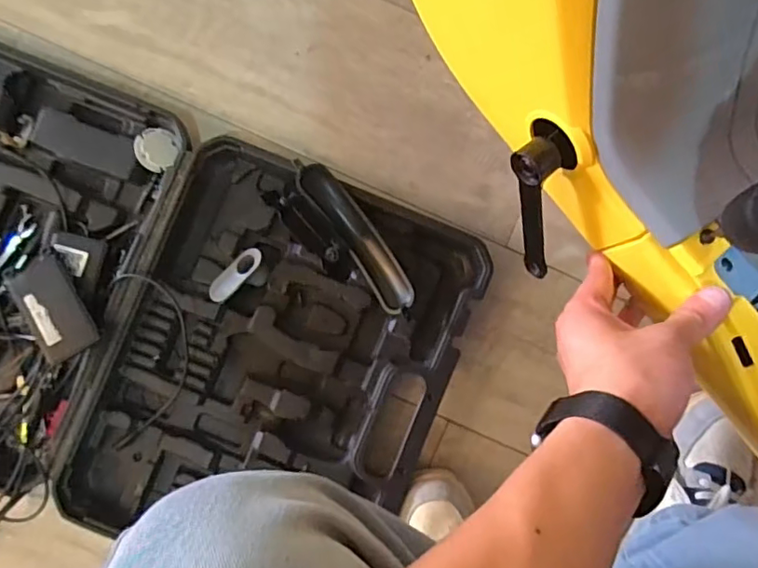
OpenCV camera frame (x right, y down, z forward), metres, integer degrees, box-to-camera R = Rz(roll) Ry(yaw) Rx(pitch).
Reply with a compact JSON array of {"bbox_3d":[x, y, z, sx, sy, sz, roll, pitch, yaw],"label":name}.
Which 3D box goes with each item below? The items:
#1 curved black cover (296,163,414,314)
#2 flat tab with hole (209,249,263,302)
[{"bbox_3d":[-0.022,-0.046,0.588,0.040,0.051,0.172,-35,89,-3],"label":"curved black cover"},{"bbox_3d":[-0.152,-0.010,0.598,0.068,0.008,0.028,-46,58,-5],"label":"flat tab with hole"}]

